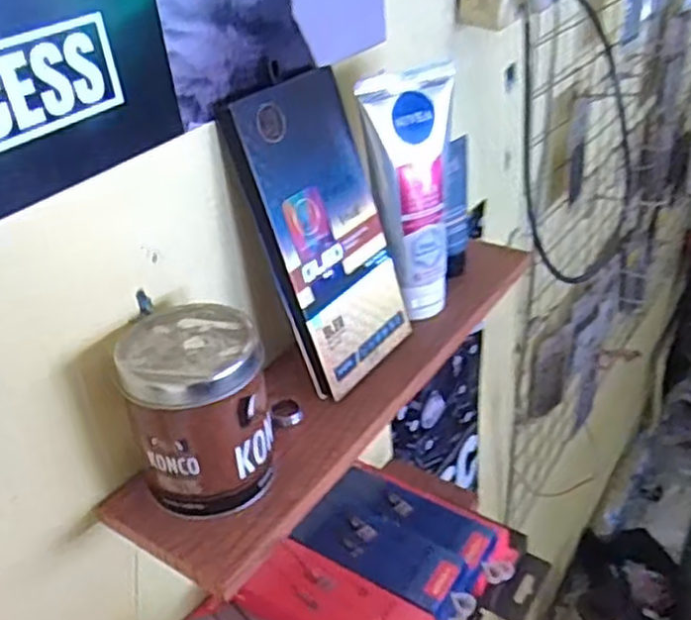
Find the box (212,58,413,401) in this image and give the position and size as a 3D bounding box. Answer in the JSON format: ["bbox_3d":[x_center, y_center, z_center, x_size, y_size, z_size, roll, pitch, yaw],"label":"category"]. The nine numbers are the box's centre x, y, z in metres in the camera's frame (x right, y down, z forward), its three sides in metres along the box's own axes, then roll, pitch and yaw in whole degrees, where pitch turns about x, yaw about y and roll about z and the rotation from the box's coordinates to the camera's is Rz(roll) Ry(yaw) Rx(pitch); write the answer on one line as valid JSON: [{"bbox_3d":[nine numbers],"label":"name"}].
[{"bbox_3d":[-0.010,-0.050,0.469,0.012,0.195,0.101,1,29,40],"label":"box"}]

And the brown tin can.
[{"bbox_3d":[-0.080,0.054,0.403,0.071,0.092,0.074,-3,32,2],"label":"brown tin can"}]

